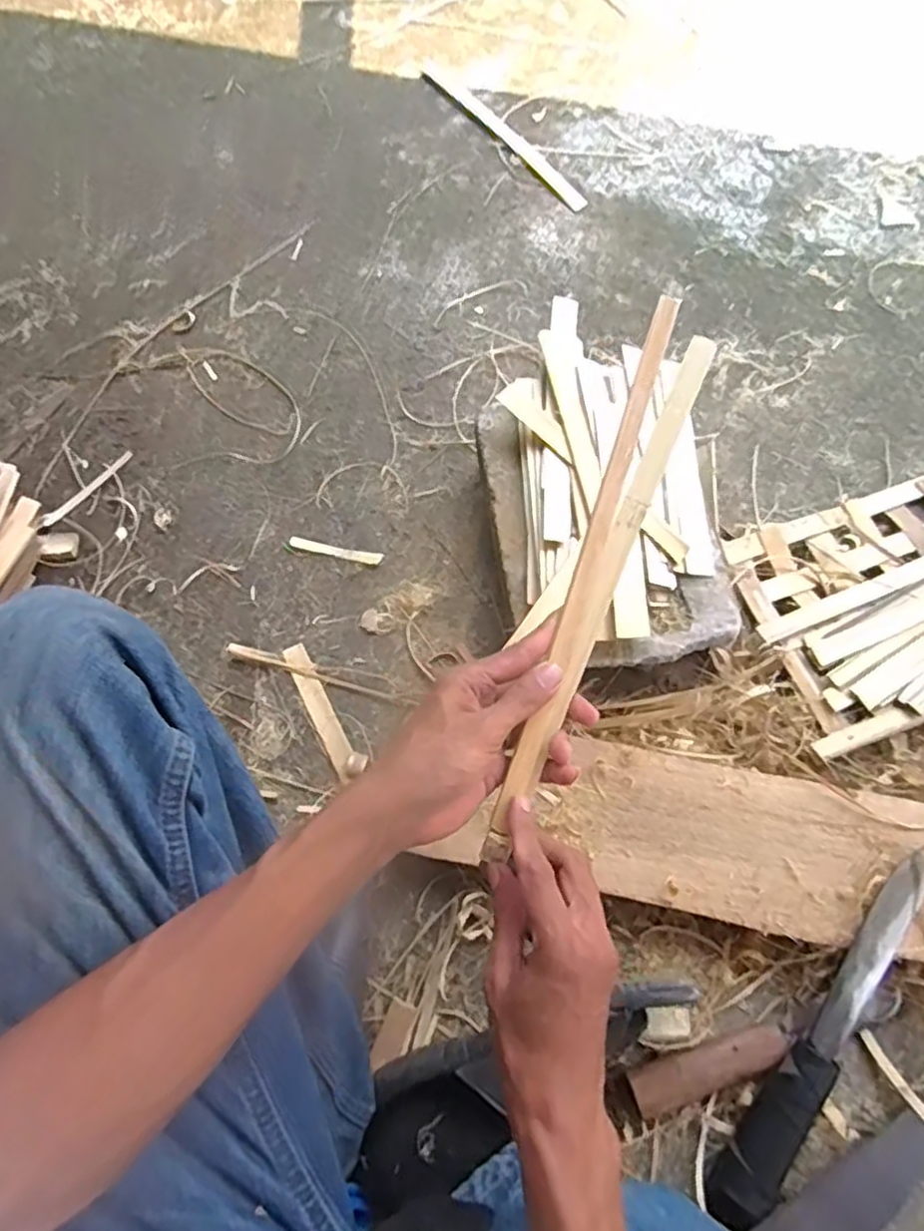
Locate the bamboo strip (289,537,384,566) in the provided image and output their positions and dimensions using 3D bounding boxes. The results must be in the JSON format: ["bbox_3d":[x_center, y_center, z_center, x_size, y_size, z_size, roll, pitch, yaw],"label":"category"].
[{"bbox_3d":[-0.136,-0.069,0.761,0.103,0.007,0.014,12,73,6],"label":"bamboo strip"}]

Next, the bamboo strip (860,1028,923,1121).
[{"bbox_3d":[0.358,0.383,0.560,0.012,0.013,0.101,-28,43,-7],"label":"bamboo strip"}]

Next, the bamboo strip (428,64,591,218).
[{"bbox_3d":[0.056,-0.662,0.967,0.028,0.007,0.345,-36,74,-9],"label":"bamboo strip"}]

